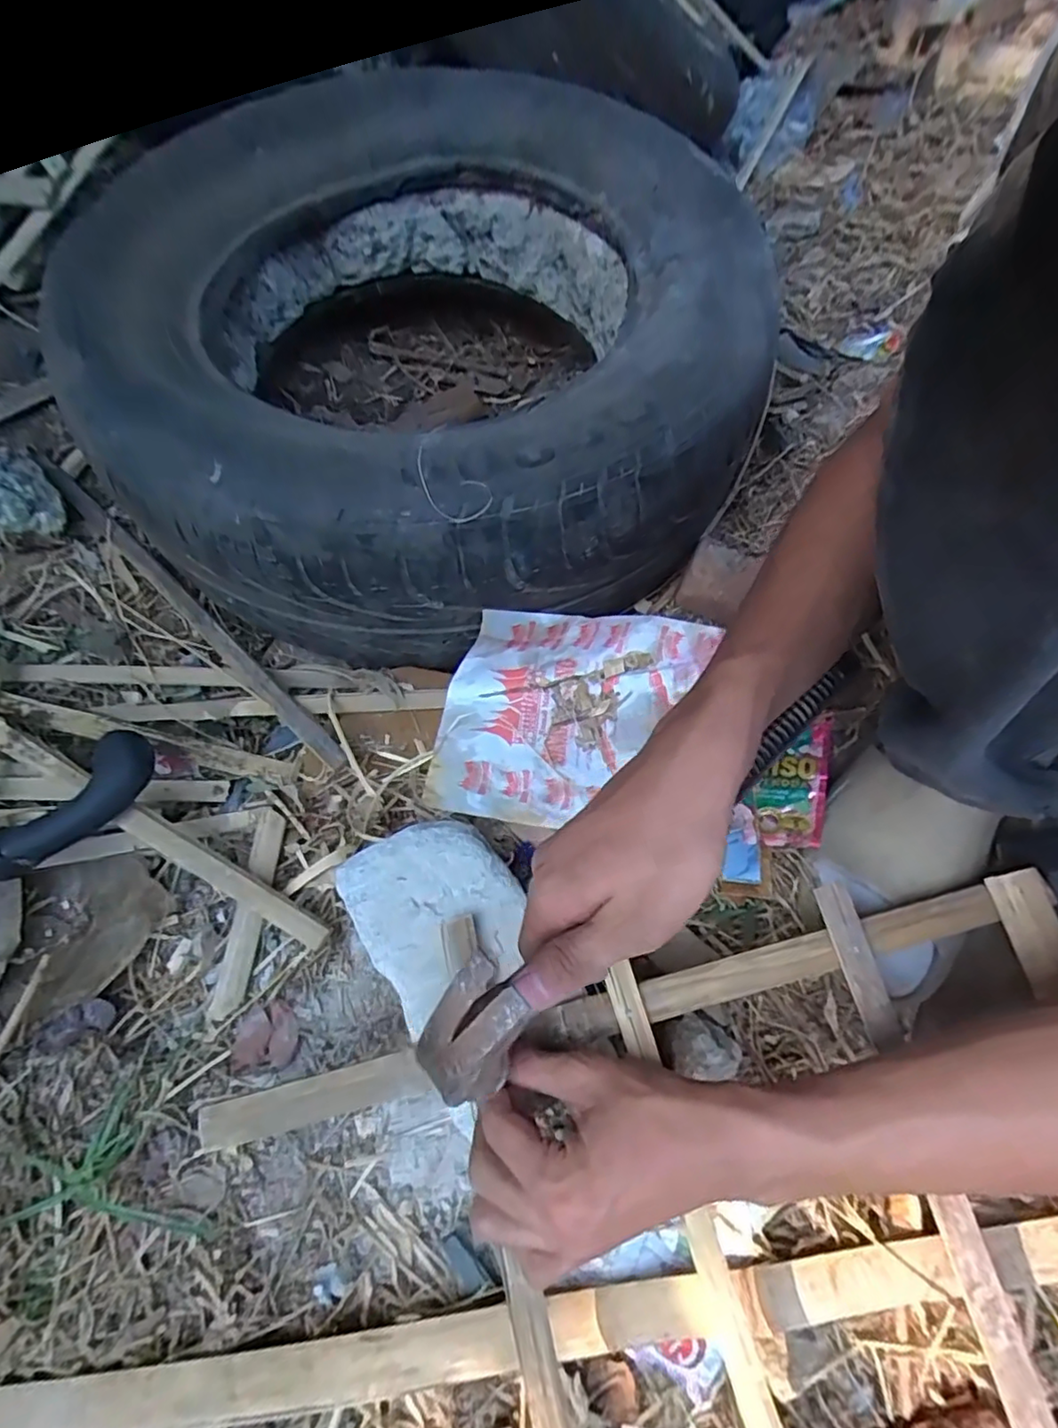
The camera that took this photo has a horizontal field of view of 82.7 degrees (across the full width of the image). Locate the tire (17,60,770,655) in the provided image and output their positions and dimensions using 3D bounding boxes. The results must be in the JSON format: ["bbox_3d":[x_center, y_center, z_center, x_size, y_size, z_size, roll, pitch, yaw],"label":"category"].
[{"bbox_3d":[-0.096,-0.298,0.529,0.532,0.182,0.499,1,65,-3],"label":"tire"}]

